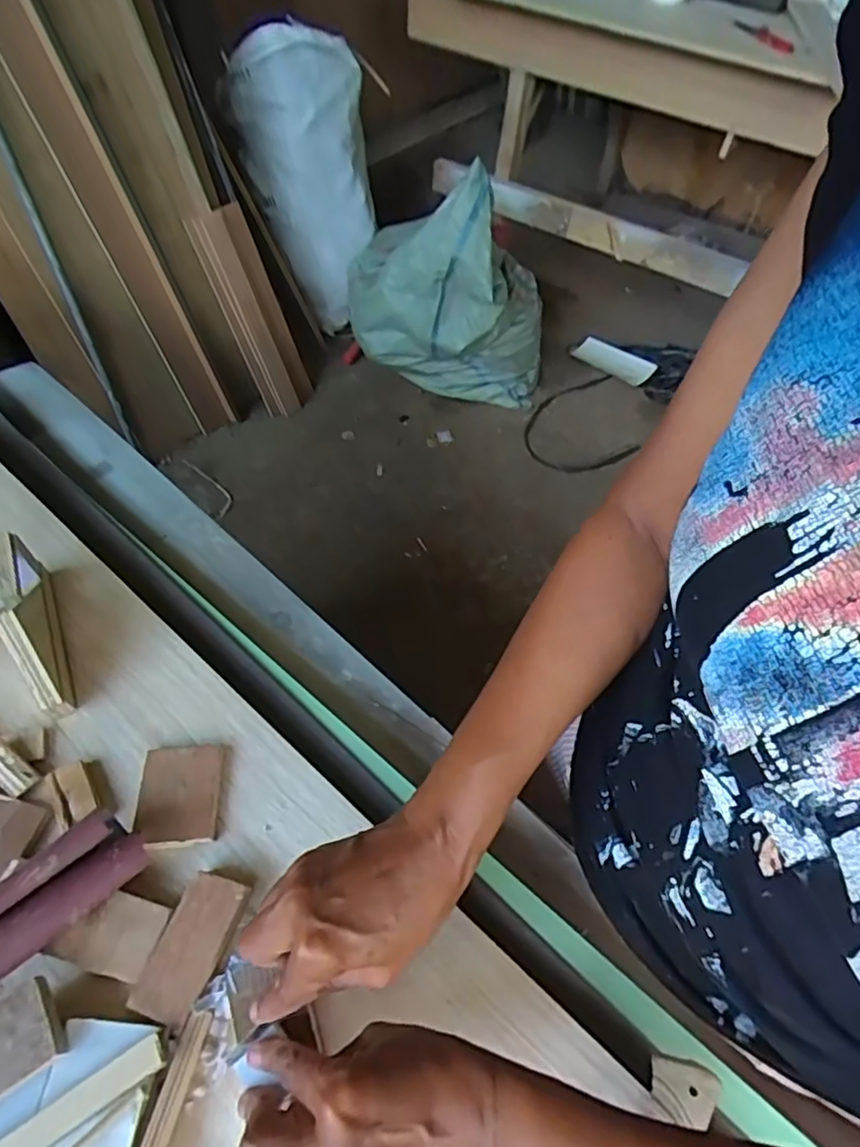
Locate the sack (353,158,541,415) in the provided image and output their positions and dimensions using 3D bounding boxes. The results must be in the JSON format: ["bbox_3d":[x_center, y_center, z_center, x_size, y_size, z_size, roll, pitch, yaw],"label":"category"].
[{"bbox_3d":[0.065,-0.823,1.767,0.567,0.559,0.402,-1,52,-3],"label":"sack"}]

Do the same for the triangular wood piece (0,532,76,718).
[{"bbox_3d":[-0.291,0.033,0.447,0.020,0.069,0.127,-20,58,-17],"label":"triangular wood piece"}]

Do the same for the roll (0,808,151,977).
[{"bbox_3d":[-0.222,0.185,0.353,0.102,0.020,0.044,-37,90,-26],"label":"roll"}]

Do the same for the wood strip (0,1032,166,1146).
[{"bbox_3d":[-0.189,0.273,0.302,0.113,0.005,0.015,-27,66,-19],"label":"wood strip"}]

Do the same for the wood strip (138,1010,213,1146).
[{"bbox_3d":[-0.140,0.289,0.307,0.012,0.011,0.115,11,55,5],"label":"wood strip"}]

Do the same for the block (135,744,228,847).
[{"bbox_3d":[-0.168,0.148,0.414,0.051,0.007,0.063,-2,55,-5],"label":"block"}]

